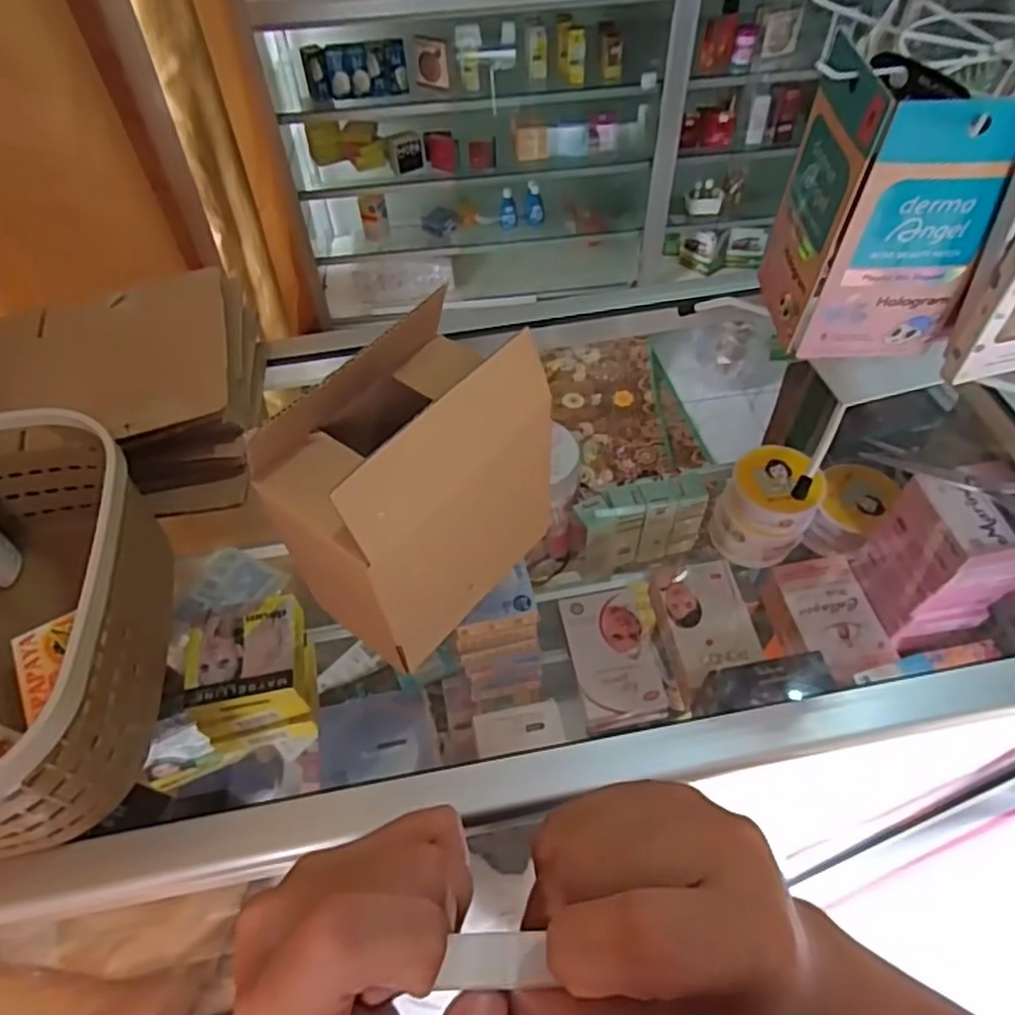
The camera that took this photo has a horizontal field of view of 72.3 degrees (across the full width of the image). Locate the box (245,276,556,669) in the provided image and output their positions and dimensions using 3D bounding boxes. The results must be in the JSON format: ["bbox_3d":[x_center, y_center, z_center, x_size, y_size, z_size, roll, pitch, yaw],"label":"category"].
[{"bbox_3d":[-0.047,-0.013,0.368,0.080,0.145,0.128,35,62,25],"label":"box"}]

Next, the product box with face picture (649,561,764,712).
[{"bbox_3d":[0.180,0.110,0.629,0.076,0.028,0.122,-7,53,-3],"label":"product box with face picture"}]

